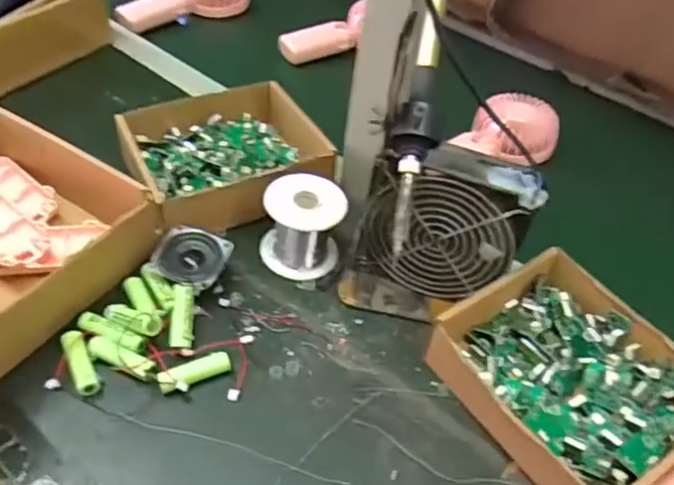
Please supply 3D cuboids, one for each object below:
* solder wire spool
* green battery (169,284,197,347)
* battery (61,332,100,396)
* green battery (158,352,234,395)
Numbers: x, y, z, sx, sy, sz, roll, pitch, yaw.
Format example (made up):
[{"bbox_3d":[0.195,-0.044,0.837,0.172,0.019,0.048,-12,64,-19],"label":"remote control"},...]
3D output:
[{"bbox_3d":[-0.029,-0.016,0.528,0.063,0.064,0.058,3,48,-4],"label":"solder wire spool"},{"bbox_3d":[-0.117,0.056,0.476,0.017,0.015,0.049,2,70,-5],"label":"green battery"},{"bbox_3d":[-0.184,0.087,0.450,0.016,0.018,0.049,-21,54,-23],"label":"battery"},{"bbox_3d":[-0.102,0.094,0.452,0.052,0.013,0.016,-22,54,-24],"label":"green battery"}]

